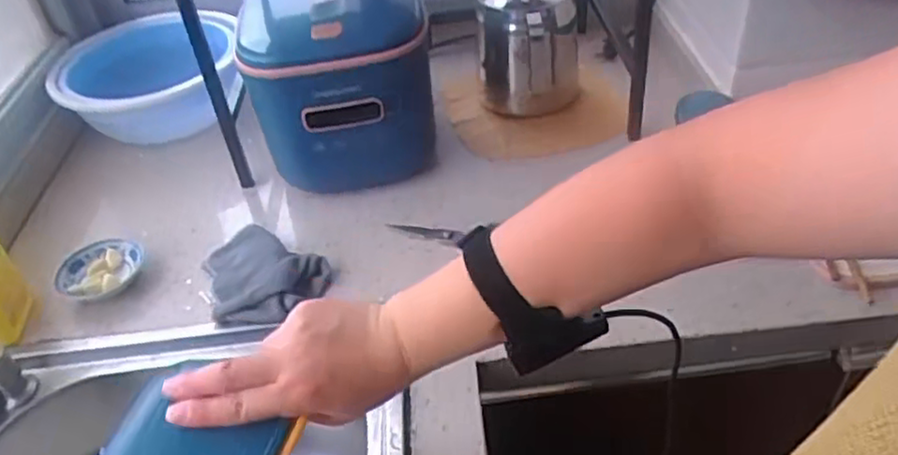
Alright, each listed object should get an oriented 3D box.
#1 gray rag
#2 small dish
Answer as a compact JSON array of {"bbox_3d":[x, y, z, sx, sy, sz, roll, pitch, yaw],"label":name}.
[{"bbox_3d":[-0.217,0.052,0.761,0.145,0.035,0.116,25,50,31],"label":"gray rag"},{"bbox_3d":[-0.396,0.049,0.790,0.082,0.022,0.090,-4,41,4],"label":"small dish"}]

